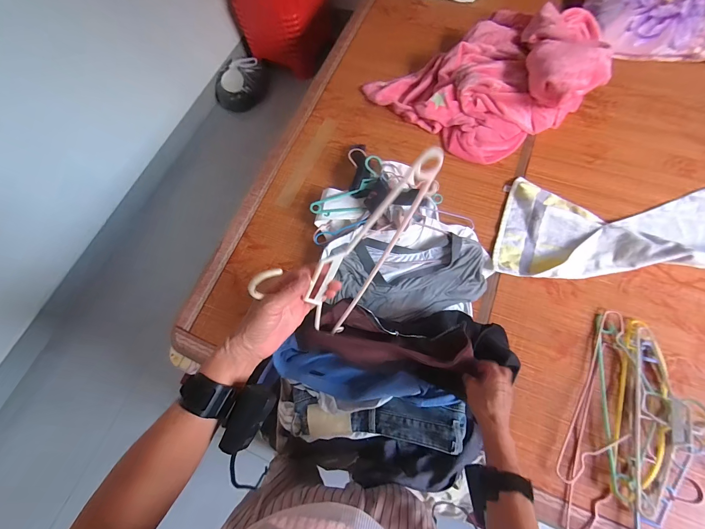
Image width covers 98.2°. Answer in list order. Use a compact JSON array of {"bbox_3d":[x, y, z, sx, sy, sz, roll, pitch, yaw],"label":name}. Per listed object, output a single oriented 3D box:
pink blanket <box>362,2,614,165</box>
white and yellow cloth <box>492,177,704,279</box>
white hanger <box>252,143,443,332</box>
[{"bbox_3d":[0.456,-0.603,0.923,0.678,0.200,0.451,-30,70,-8],"label":"pink blanket"},{"bbox_3d":[0.734,-0.085,0.784,0.689,0.063,0.281,5,69,5],"label":"white and yellow cloth"},{"bbox_3d":[-0.034,0.007,0.359,0.164,0.323,0.010,-6,52,-31],"label":"white hanger"}]

